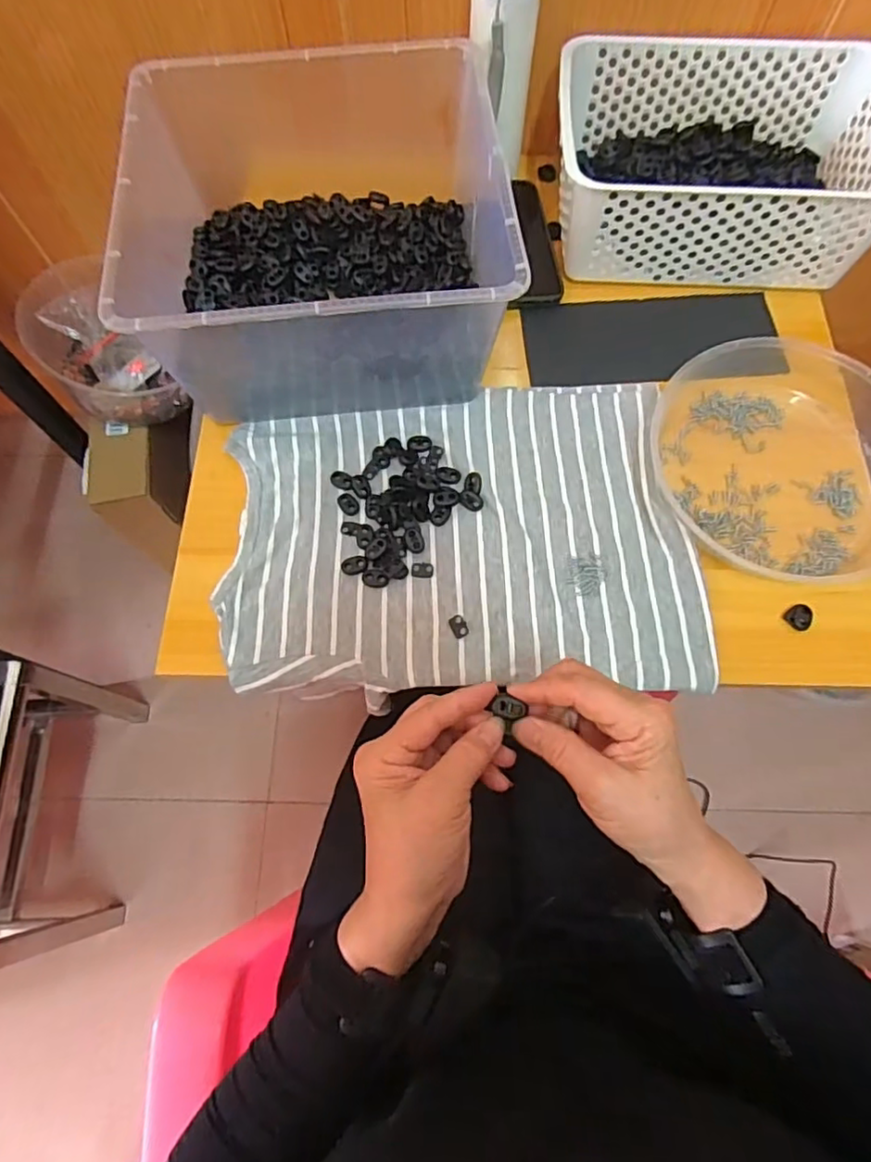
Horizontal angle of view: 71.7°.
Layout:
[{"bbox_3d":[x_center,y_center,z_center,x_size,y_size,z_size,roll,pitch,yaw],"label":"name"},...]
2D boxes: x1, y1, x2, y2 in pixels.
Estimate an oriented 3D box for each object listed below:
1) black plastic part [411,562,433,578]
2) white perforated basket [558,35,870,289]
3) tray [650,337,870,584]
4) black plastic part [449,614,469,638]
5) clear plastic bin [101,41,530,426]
[{"bbox_3d":[-0.011,-0.009,0.495,0.018,0.004,0.013,-2,70,0],"label":"black plastic part"},{"bbox_3d":[0.268,-0.398,0.582,0.298,0.109,0.201,3,70,2],"label":"white perforated basket"},{"bbox_3d":[0.301,-0.110,0.515,0.205,0.042,0.225,0,70,1],"label":"tray"},{"bbox_3d":[0.019,0.036,0.477,0.013,0.004,0.019,-26,71,-9],"label":"black plastic part"},{"bbox_3d":[-0.097,-0.312,0.538,0.297,0.141,0.323,-5,70,-1],"label":"clear plastic bin"}]

